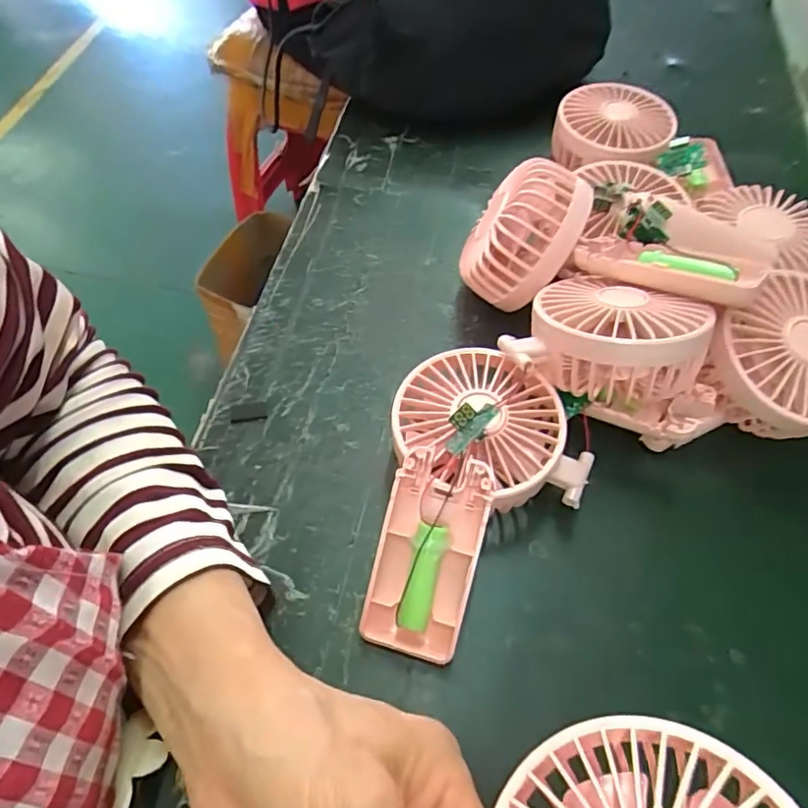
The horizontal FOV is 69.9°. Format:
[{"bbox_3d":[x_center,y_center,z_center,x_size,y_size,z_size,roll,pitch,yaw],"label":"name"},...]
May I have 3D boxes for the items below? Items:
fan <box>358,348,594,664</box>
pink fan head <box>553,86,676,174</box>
[{"bbox_3d":[0.039,0.043,0.290,0.102,0.061,0.157,10,59,7],"label":"fan"},{"bbox_3d":[0.161,-0.214,0.447,0.086,0.033,0.101,13,59,8],"label":"pink fan head"}]

